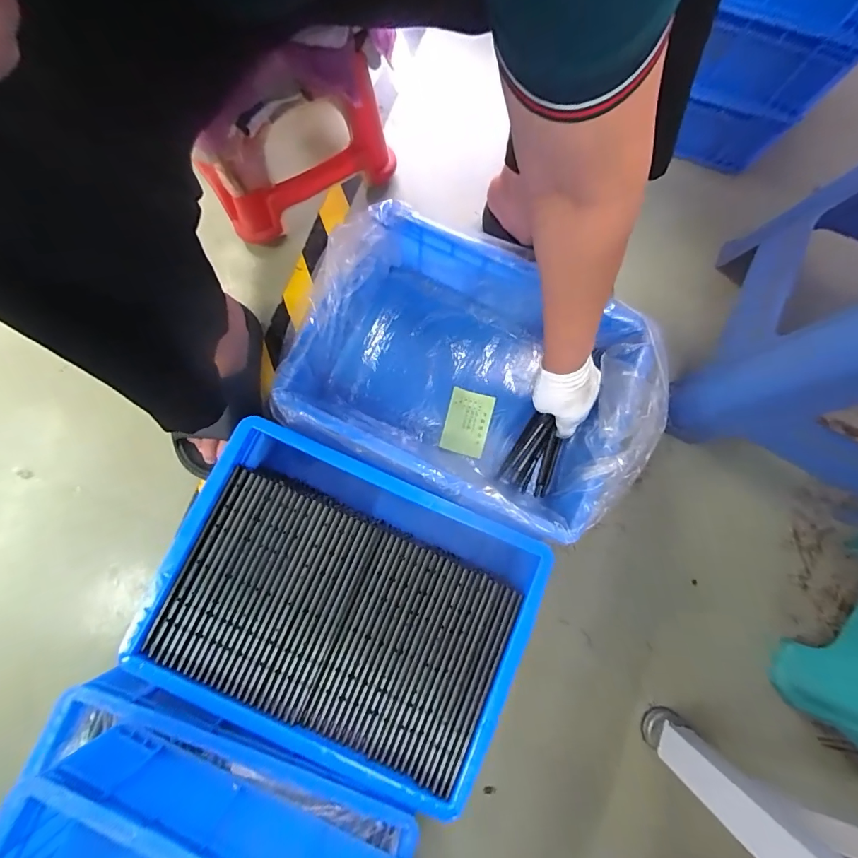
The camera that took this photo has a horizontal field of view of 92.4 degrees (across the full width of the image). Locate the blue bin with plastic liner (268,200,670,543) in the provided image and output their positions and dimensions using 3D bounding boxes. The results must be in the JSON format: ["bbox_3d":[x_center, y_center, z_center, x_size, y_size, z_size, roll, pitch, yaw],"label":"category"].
[{"bbox_3d":[0.067,-0.067,0.556,0.439,0.170,0.317,22,81,2],"label":"blue bin with plastic liner"}]

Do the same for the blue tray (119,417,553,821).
[{"bbox_3d":[-0.101,0.211,0.521,0.409,0.138,0.319,23,82,2],"label":"blue tray"}]

